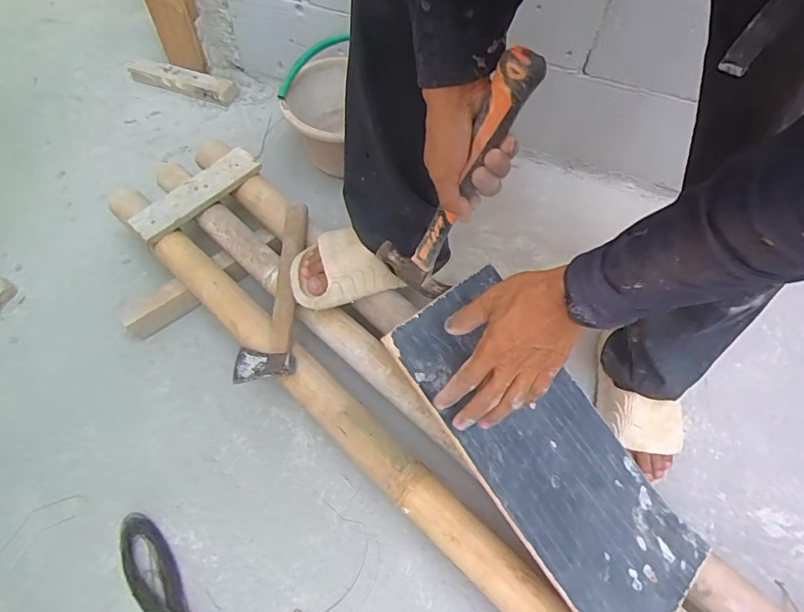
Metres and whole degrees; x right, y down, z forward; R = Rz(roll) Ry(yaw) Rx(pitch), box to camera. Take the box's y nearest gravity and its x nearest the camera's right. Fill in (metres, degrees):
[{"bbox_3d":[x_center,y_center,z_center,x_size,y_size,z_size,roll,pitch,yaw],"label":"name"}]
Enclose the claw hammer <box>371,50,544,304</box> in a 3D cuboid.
[{"bbox_3d":[0.054,-0.117,0.502,0.095,0.325,0.041,22,57,-5],"label":"claw hammer"}]

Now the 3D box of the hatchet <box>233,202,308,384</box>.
[{"bbox_3d":[-0.208,-0.033,0.755,0.094,0.024,0.310,-10,61,18],"label":"hatchet"}]

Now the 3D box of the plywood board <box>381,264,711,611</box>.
[{"bbox_3d":[0.178,0.171,0.557,0.201,0.011,0.449,-32,84,-34],"label":"plywood board"}]

